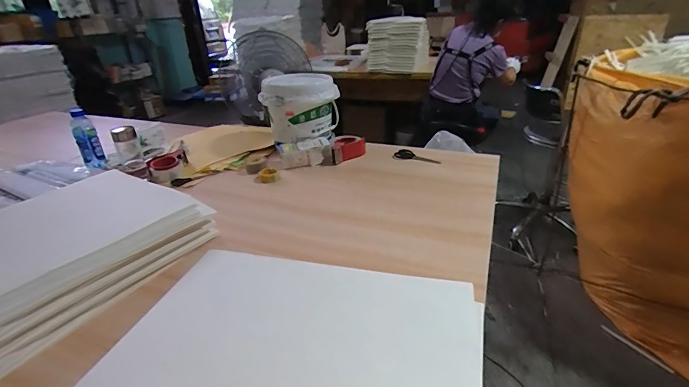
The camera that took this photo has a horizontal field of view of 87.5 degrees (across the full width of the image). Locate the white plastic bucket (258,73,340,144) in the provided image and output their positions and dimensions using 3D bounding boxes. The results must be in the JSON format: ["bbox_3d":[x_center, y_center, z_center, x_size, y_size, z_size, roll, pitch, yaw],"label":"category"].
[{"bbox_3d":[-0.161,-0.328,1.349,0.257,0.196,0.249,-2,28,1],"label":"white plastic bucket"}]

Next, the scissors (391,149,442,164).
[{"bbox_3d":[0.257,-0.133,1.256,0.162,0.008,0.094,10,30,23],"label":"scissors"}]

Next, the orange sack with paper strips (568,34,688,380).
[{"bbox_3d":[1.276,0.020,1.429,0.564,1.058,0.760,-22,32,-27],"label":"orange sack with paper strips"}]

